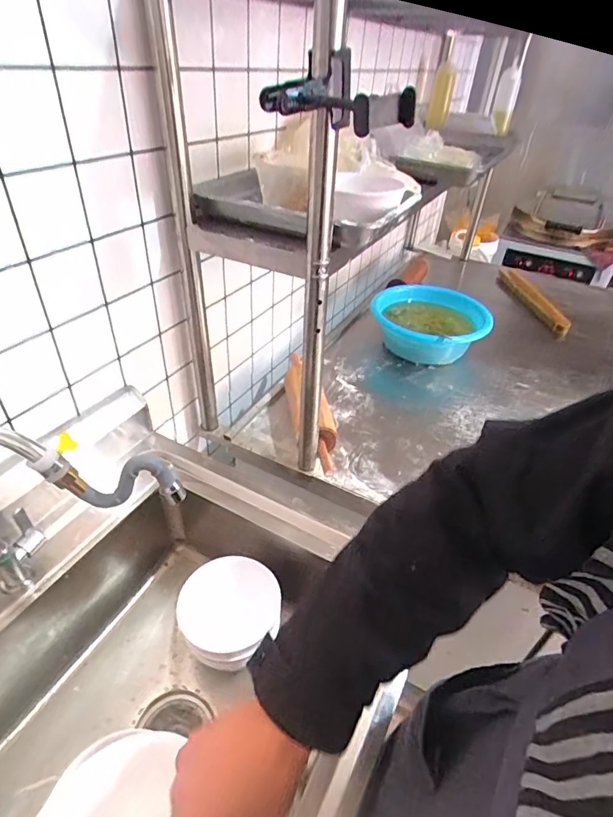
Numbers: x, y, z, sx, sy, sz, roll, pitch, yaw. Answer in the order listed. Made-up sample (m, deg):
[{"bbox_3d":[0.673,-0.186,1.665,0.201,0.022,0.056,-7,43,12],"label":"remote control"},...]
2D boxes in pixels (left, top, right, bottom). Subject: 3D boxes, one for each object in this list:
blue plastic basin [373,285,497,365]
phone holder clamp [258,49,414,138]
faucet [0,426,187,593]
[{"bbox_3d":[0.361,-0.247,1.349,0.330,0.114,0.331,2,39,-2],"label":"blue plastic basin"},{"bbox_3d":[0.026,-0.337,0.481,0.110,0.065,0.176,-12,42,-19],"label":"phone holder clamp"},{"bbox_3d":[-0.273,0.129,0.529,0.264,0.287,0.068,10,40,8],"label":"faucet"}]

